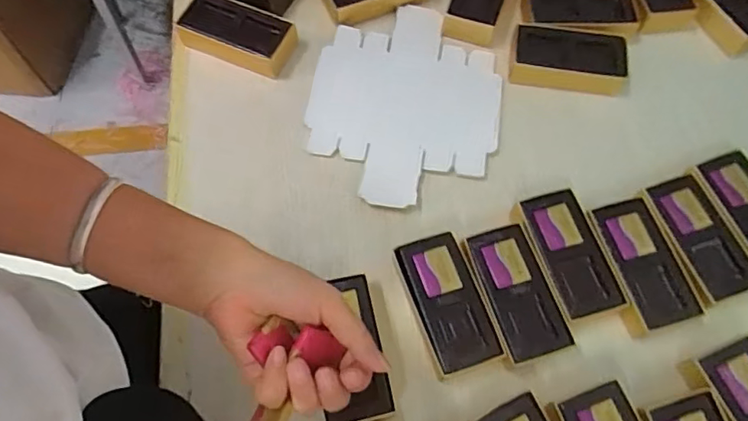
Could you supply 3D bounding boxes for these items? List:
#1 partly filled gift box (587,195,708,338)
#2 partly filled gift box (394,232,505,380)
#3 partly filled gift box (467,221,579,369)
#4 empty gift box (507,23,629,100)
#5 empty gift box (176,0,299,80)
[{"bbox_3d":[0.230,0.048,0.471,0.058,0.030,0.108,-11,67,-5],"label":"partly filled gift box"},{"bbox_3d":[0.059,0.079,0.455,0.052,0.034,0.111,-19,68,-8],"label":"partly filled gift box"},{"bbox_3d":[0.118,0.073,0.463,0.056,0.033,0.110,-16,67,-6],"label":"partly filled gift box"},{"bbox_3d":[0.202,-0.156,0.560,0.111,0.028,0.056,8,67,4],"label":"empty gift box"},{"bbox_3d":[-0.144,-0.186,0.567,0.120,0.030,0.058,20,67,7],"label":"empty gift box"}]

